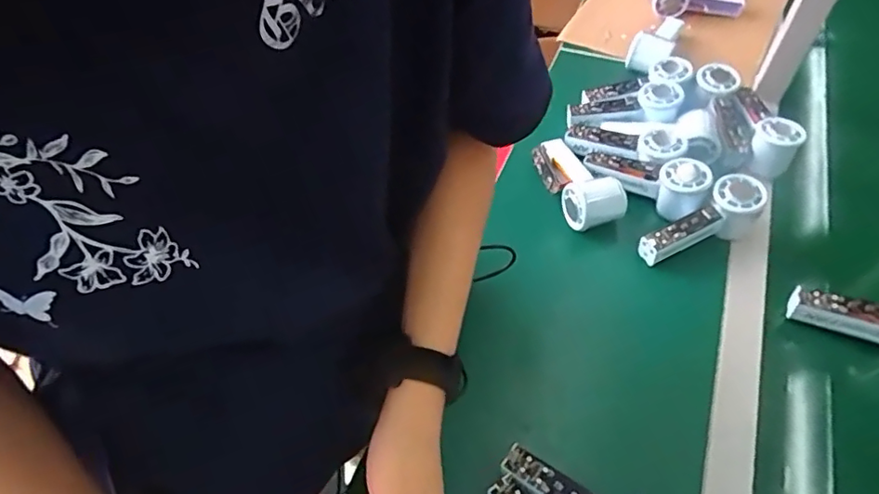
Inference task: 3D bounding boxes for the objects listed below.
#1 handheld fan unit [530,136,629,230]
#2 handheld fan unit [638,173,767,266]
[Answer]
[{"bbox_3d":[0.167,-0.087,0.693,0.061,0.054,0.156,-22,54,-14],"label":"handheld fan unit"},{"bbox_3d":[0.307,-0.027,0.649,0.156,0.051,0.059,-28,55,0],"label":"handheld fan unit"}]

